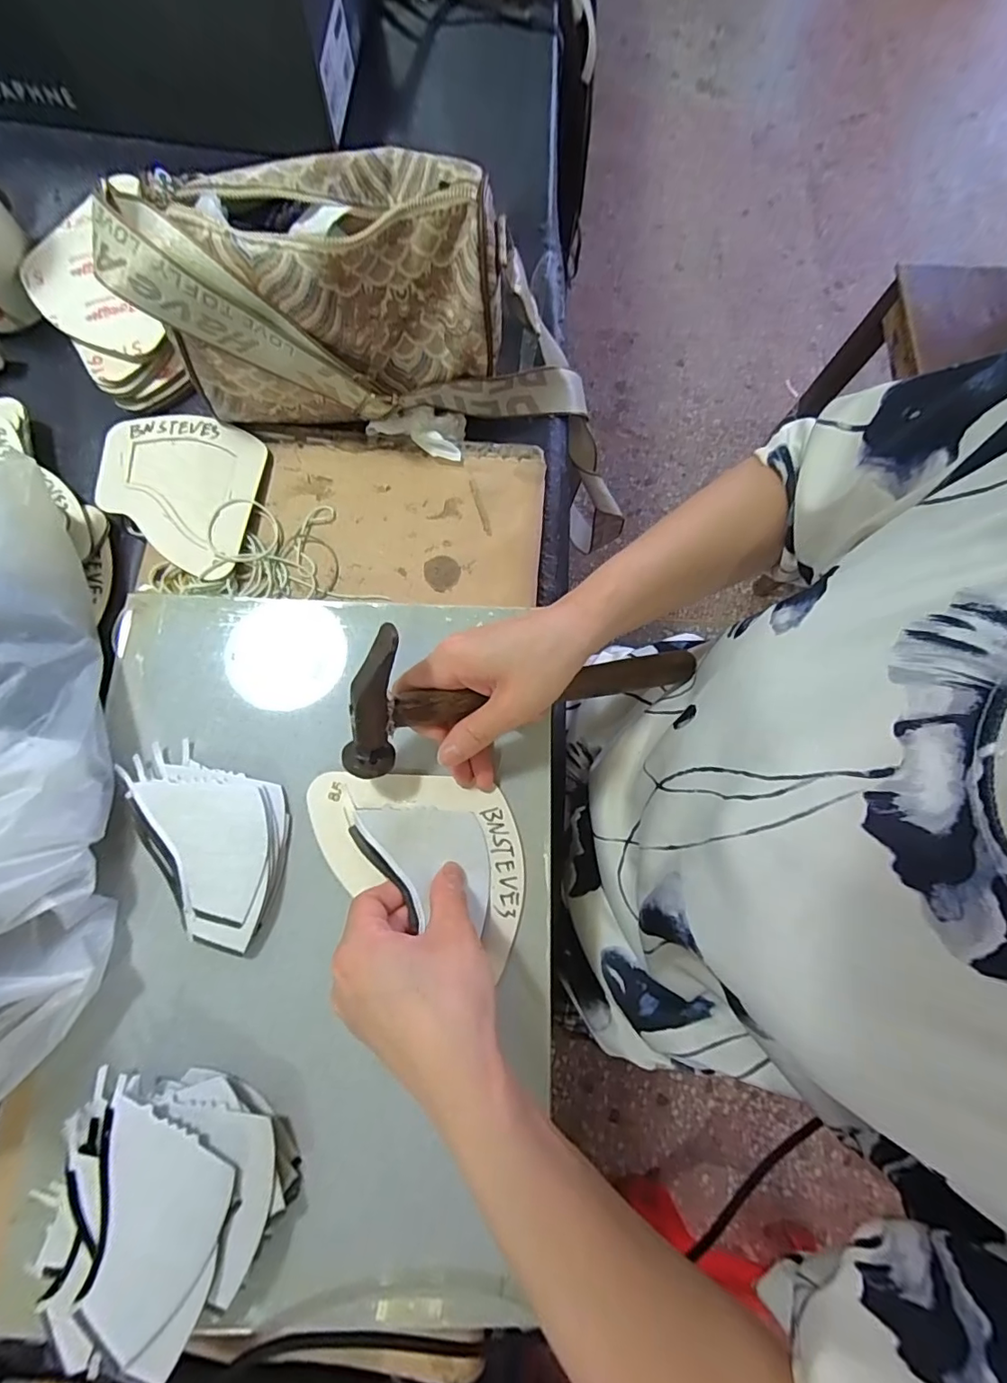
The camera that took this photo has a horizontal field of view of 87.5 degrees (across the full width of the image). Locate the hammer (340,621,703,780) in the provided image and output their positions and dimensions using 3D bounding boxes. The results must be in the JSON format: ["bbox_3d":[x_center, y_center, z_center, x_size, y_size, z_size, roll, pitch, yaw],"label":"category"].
[{"bbox_3d":[0.022,-0.012,0.324,0.238,0.081,0.028,-12,31,-22],"label":"hammer"}]

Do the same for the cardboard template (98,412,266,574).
[{"bbox_3d":[-0.243,-0.148,0.388,0.116,0.006,0.125,6,73,0],"label":"cardboard template"}]

